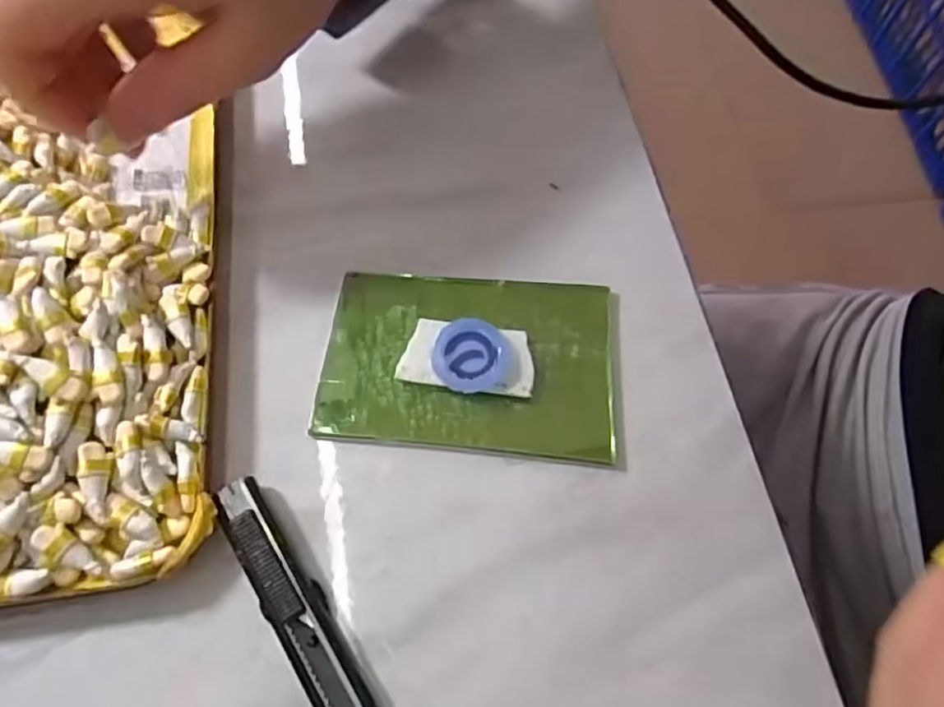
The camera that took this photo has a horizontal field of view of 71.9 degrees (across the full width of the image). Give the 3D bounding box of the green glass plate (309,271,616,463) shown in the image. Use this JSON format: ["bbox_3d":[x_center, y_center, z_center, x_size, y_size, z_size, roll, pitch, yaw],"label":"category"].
[{"bbox_3d":[0.000,0.002,0.236,0.104,0.006,0.066,5,67,-1],"label":"green glass plate"}]

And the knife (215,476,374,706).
[{"bbox_3d":[-0.042,0.095,0.194,0.015,0.010,0.129,-30,72,-15],"label":"knife"}]

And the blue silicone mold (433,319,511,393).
[{"bbox_3d":[0.000,0.001,0.231,0.027,0.007,0.026,1,67,-3],"label":"blue silicone mold"}]

